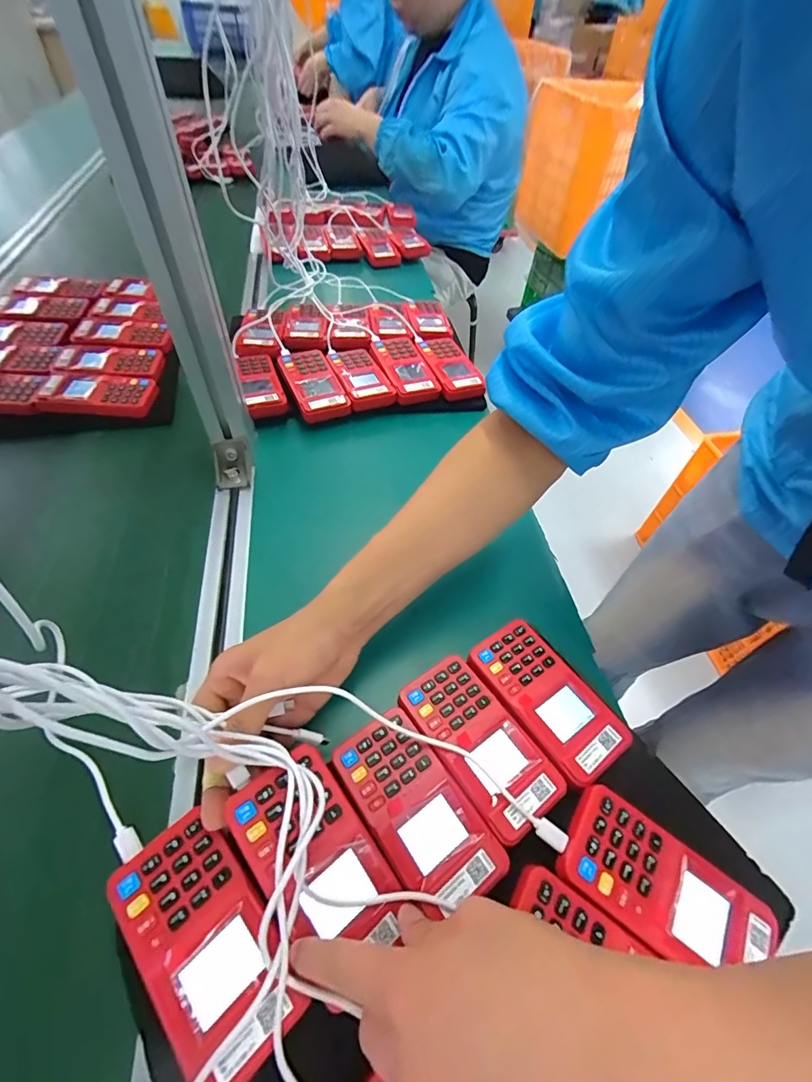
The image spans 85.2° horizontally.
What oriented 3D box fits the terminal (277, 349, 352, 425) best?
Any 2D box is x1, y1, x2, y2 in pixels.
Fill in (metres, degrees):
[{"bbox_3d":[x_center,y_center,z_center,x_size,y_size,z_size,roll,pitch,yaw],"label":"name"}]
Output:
[{"bbox_3d":[-0.120,-0.203,0.572,0.063,0.023,0.126,-17,53,-18],"label":"terminal"}]

